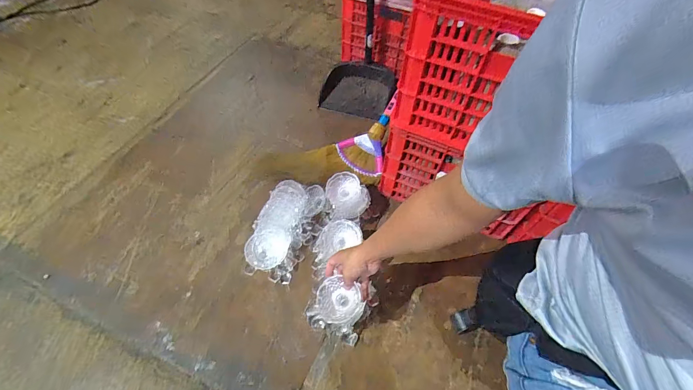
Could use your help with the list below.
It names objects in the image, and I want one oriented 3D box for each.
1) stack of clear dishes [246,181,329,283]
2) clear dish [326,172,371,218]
[{"bbox_3d":[-0.172,0.088,0.921,0.154,0.085,0.288,14,57,6],"label":"stack of clear dishes"},{"bbox_3d":[-0.001,0.001,0.954,0.113,0.039,0.132,-30,75,-9],"label":"clear dish"}]

